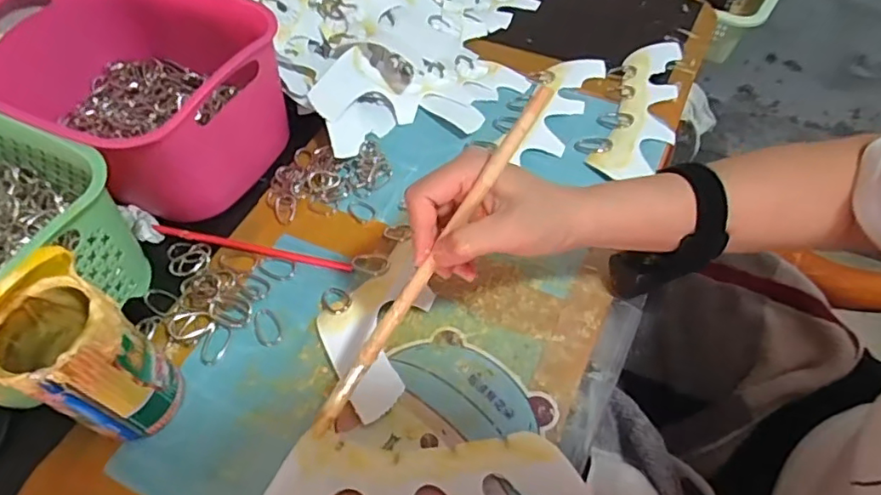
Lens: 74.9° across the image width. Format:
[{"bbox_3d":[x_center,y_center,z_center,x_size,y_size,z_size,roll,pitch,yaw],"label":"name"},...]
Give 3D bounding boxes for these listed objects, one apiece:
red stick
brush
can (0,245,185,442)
[{"bbox_3d":[-0.162,0.000,0.496,0.184,0.006,0.009,11,57,11],"label":"red stick"},{"bbox_3d":[-0.013,0.019,0.356,0.011,0.009,0.266,42,107,27],"label":"brush"},{"bbox_3d":[-0.225,0.071,0.368,0.065,0.148,0.065,-2,56,2],"label":"can"}]

